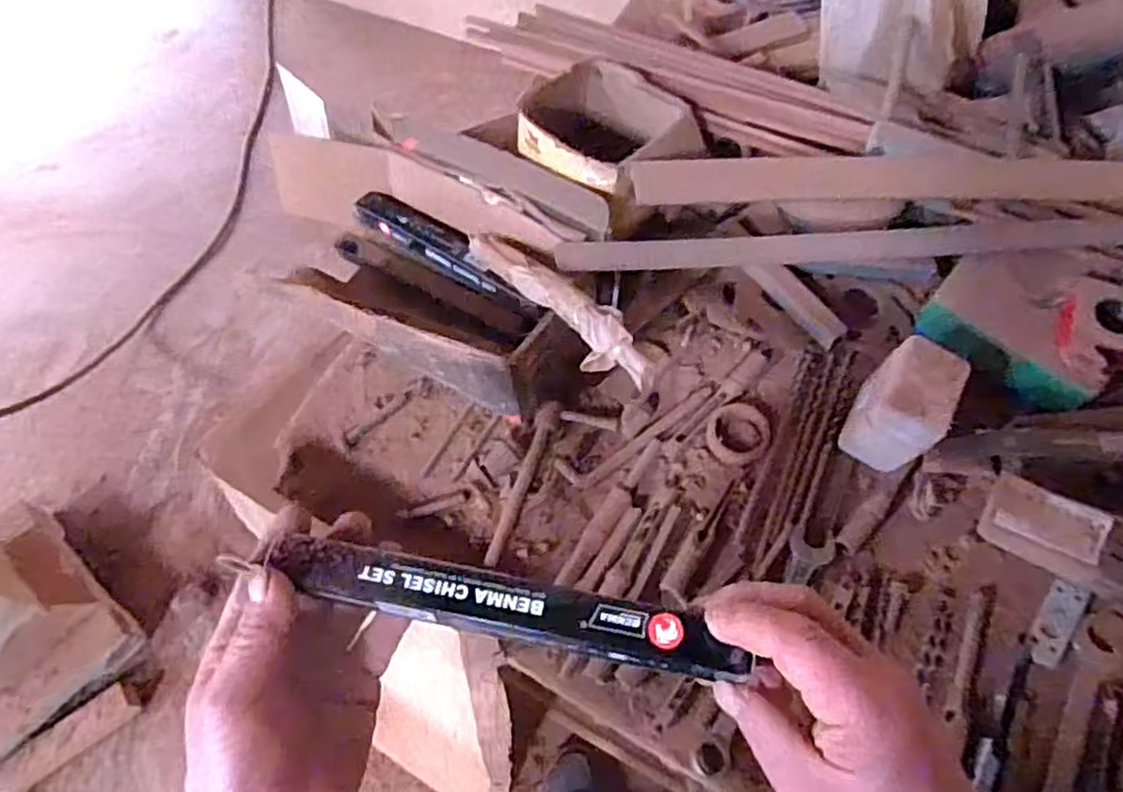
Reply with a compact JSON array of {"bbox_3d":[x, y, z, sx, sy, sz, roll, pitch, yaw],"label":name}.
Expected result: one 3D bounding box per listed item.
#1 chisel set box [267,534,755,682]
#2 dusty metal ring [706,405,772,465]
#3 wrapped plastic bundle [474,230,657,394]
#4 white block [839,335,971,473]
[{"bbox_3d":[-0.027,0.096,0.329,0.216,0.015,0.026,10,65,8],"label":"chisel set box"},{"bbox_3d":[0.159,0.034,0.643,0.054,0.009,0.056,-1,63,2],"label":"dusty metal ring"},{"bbox_3d":[-0.012,-0.080,0.589,0.041,0.035,0.248,-35,46,-14],"label":"wrapped plastic bundle"},{"bbox_3d":[0.281,0.011,0.599,0.069,0.084,0.090,35,69,19],"label":"white block"}]

